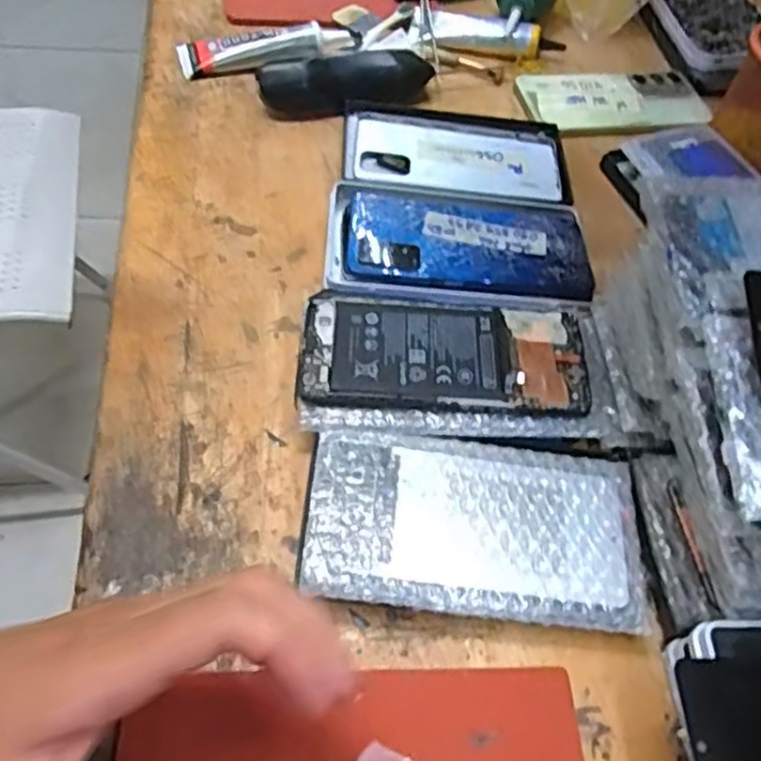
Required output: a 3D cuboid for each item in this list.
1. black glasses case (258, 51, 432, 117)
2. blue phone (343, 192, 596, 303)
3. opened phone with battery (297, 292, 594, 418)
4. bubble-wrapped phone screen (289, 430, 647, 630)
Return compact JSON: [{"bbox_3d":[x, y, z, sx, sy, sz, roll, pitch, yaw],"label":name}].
[{"bbox_3d":[-0.027,-0.239,0.580,0.136,0.032,0.030,-14,59,-13],"label":"black glasses case"},{"bbox_3d":[0.058,-0.093,0.495,0.161,0.013,0.098,3,56,-2],"label":"blue phone"},{"bbox_3d":[0.036,-0.016,0.418,0.160,0.006,0.072,3,58,-1],"label":"opened phone with battery"},{"bbox_3d":[0.048,0.074,0.366,0.165,0.023,0.089,5,56,-1],"label":"bubble-wrapped phone screen"}]

